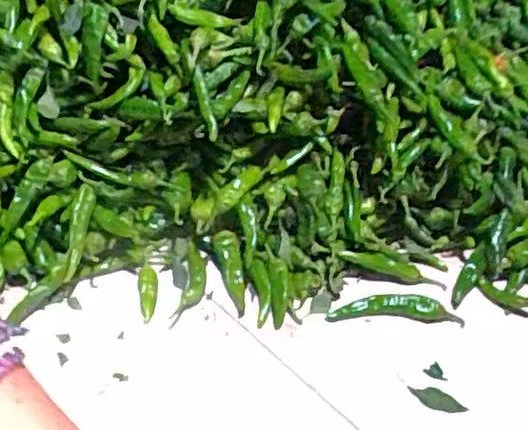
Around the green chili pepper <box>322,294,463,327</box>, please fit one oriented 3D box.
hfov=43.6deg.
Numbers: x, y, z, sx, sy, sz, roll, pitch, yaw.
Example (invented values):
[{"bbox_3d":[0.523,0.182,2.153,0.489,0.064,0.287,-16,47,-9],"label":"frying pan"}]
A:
[{"bbox_3d":[0.172,0.124,0.870,0.169,0.019,0.038,3,41,5],"label":"green chili pepper"}]

